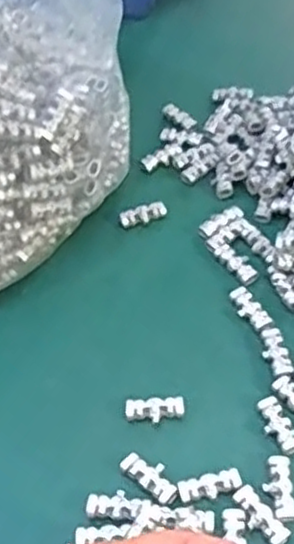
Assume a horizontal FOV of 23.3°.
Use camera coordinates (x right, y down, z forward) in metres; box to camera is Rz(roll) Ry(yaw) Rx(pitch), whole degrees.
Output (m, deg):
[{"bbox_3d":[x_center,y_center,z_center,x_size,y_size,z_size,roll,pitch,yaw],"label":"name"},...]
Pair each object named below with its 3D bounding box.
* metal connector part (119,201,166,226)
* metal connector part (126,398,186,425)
[{"bbox_3d":[-0.002,-0.037,0.459,0.030,0.010,0.010,-18,51,-11],"label":"metal connector part"},{"bbox_3d":[0.004,0.071,0.366,0.030,0.008,0.012,0,50,4],"label":"metal connector part"}]

